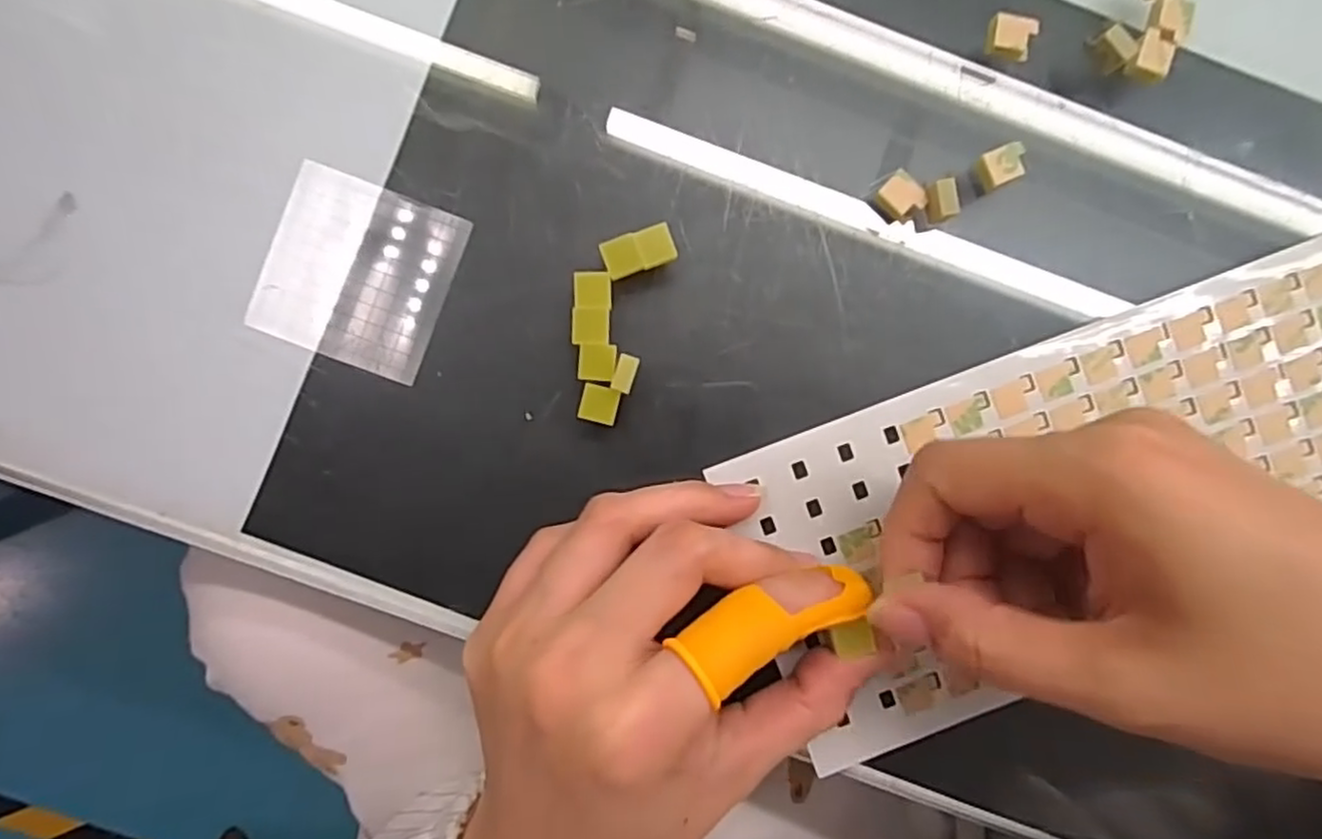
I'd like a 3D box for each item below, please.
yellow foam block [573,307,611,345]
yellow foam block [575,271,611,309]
[{"bbox_3d":[-0.020,-0.027,0.204,0.010,0.004,0.010,0,89,-2],"label":"yellow foam block"},{"bbox_3d":[-0.020,-0.037,0.204,0.010,0.004,0.011,-4,90,-2],"label":"yellow foam block"}]

